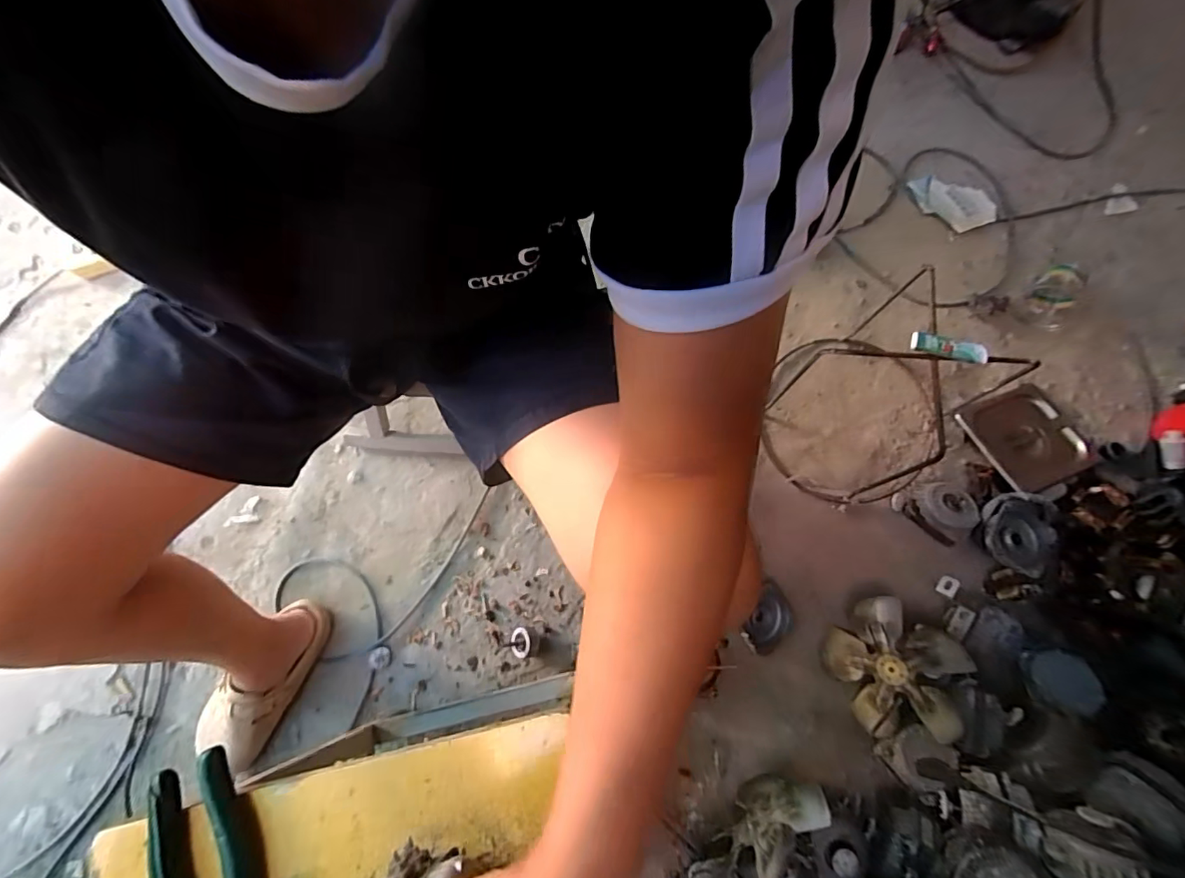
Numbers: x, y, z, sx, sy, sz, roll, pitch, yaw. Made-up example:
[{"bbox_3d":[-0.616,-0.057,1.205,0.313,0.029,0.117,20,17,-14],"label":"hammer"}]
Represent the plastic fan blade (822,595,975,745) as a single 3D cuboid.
[{"bbox_3d":[0.409,0.316,0.708,0.034,0.170,0.172,15,89,-39],"label":"plastic fan blade"}]

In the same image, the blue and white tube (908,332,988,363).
[{"bbox_3d":[0.412,-0.106,0.595,0.074,0.023,0.027,17,75,4],"label":"blue and white tube"}]

